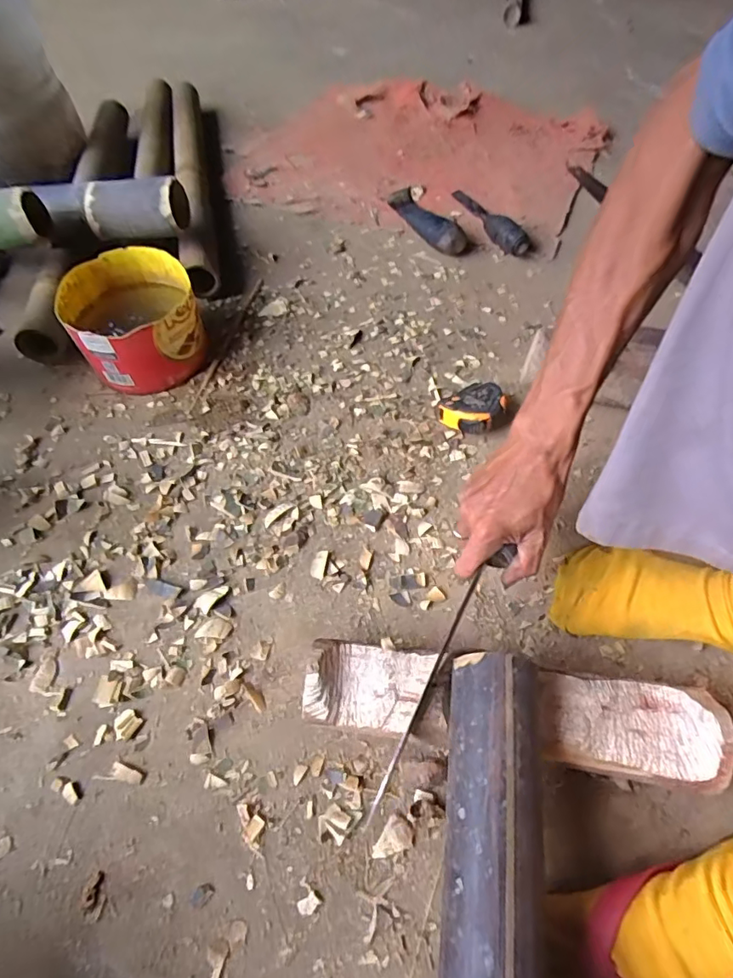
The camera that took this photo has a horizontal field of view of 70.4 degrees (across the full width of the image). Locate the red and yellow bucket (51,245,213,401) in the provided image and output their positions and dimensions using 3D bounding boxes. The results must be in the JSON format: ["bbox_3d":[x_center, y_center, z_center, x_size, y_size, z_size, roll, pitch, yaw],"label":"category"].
[{"bbox_3d":[-0.291,-0.211,0.663,0.153,0.098,0.155,-25,60,-14],"label":"red and yellow bucket"}]

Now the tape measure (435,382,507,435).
[{"bbox_3d":[0.122,-0.090,0.602,0.074,0.036,0.060,-14,58,-7],"label":"tape measure"}]

